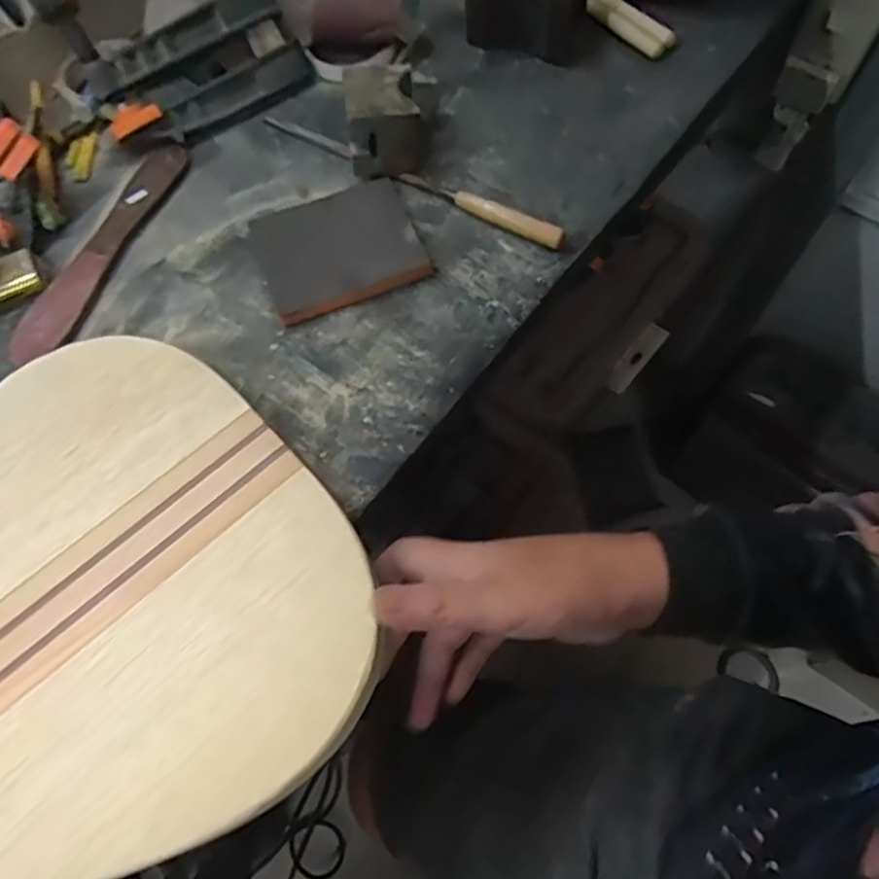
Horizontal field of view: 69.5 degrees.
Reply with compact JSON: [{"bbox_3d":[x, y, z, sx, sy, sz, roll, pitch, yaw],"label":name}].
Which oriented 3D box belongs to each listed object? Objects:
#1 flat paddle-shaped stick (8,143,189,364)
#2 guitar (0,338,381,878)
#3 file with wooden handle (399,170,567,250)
[{"bbox_3d":[-0.267,-0.154,0.506,0.038,0.008,0.221,17,68,11],"label":"flat paddle-shaped stick"},{"bbox_3d":[-0.430,0.277,0.312,0.875,0.046,0.295,-39,69,-12],"label":"guitar"},{"bbox_3d":[0.031,-0.182,0.493,0.141,0.016,0.012,29,71,15],"label":"file with wooden handle"}]

